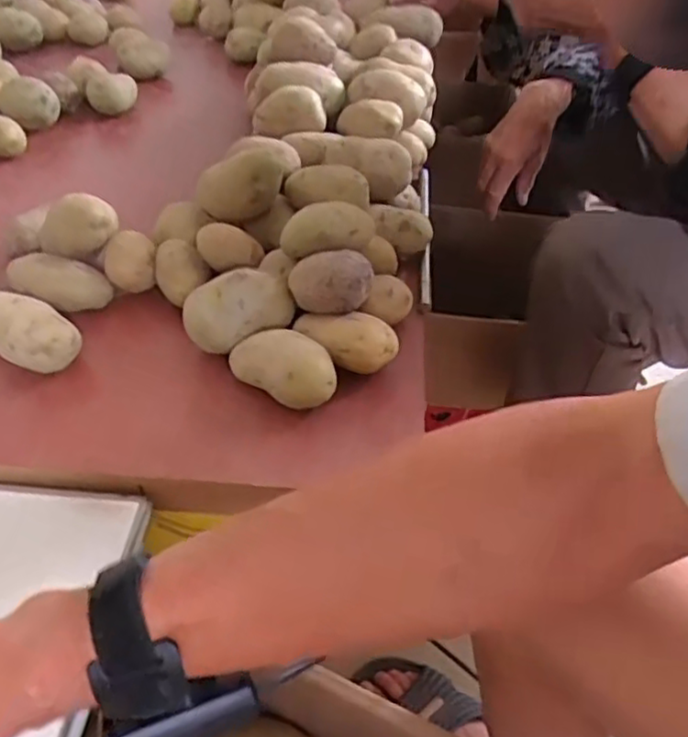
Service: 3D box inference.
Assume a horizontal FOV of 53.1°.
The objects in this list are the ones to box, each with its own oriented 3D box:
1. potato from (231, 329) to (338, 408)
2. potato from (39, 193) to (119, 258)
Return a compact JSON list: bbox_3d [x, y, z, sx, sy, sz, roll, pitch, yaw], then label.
[{"bbox_3d":[-0.043,-0.001,0.517,0.086,0.041,0.047,24,49,24],"label":"potato"},{"bbox_3d":[-0.228,-0.123,0.585,0.070,0.049,0.042,-9,44,-8],"label":"potato"}]

